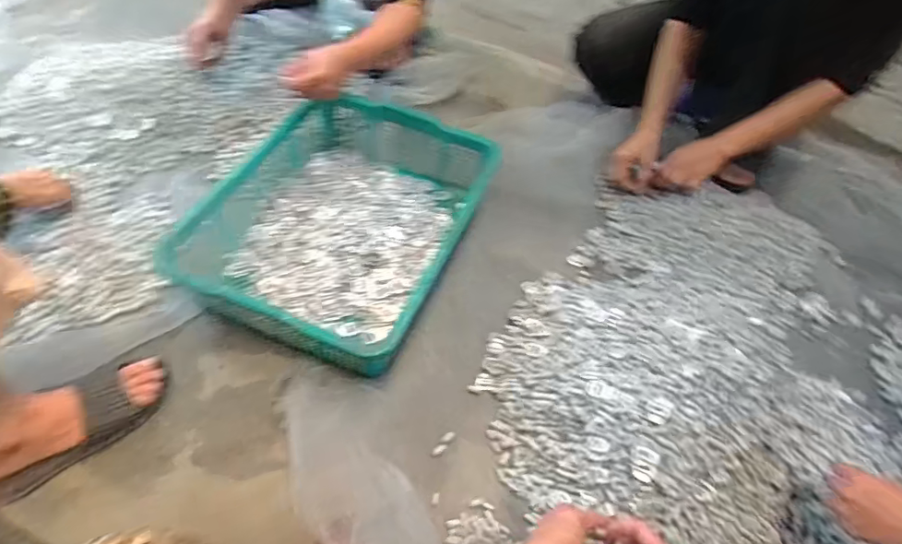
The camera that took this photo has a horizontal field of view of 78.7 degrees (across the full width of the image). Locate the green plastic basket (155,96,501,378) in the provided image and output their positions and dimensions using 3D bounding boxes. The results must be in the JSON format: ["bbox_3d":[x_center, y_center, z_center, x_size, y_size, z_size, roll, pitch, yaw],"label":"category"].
[{"bbox_3d":[-0.172,-0.092,0.905,0.388,0.109,0.468,22,55,11],"label":"green plastic basket"}]

